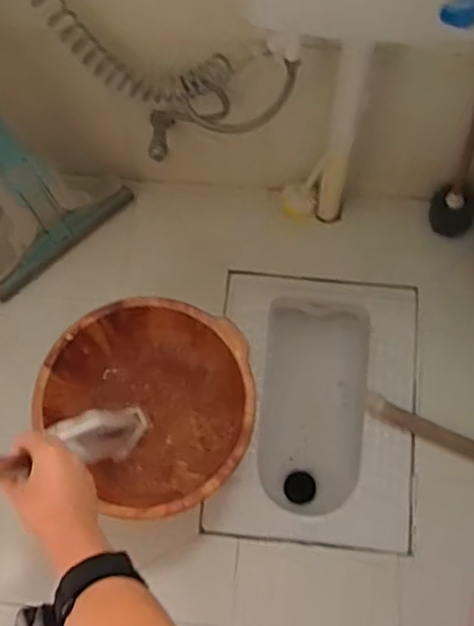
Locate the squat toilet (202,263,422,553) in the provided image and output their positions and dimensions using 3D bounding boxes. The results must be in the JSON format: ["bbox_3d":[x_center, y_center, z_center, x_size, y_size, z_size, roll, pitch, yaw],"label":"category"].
[{"bbox_3d":[0.163,0.206,1.341,0.404,0.221,0.543,4,70,2],"label":"squat toilet"}]

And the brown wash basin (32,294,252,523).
[{"bbox_3d":[-0.151,0.177,1.131,0.349,0.199,0.350,0,70,1],"label":"brown wash basin"}]

